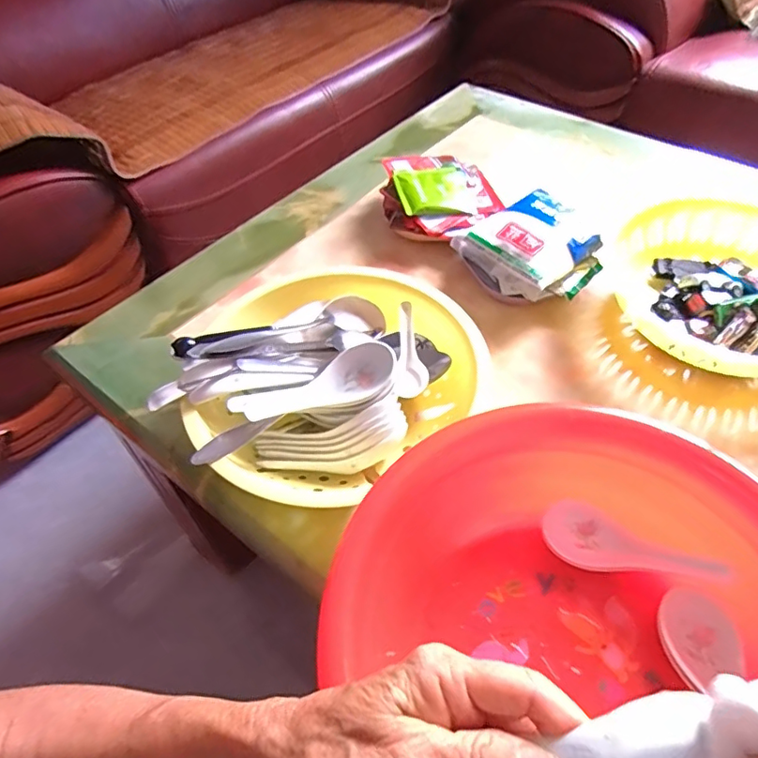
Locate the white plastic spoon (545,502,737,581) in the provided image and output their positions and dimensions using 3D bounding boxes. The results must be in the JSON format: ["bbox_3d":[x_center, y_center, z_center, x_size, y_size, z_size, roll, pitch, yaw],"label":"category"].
[{"bbox_3d":[0.180,0.120,0.398,0.118,0.029,0.040,9,49,34],"label":"white plastic spoon"}]

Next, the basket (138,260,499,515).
[{"bbox_3d":[-0.049,-0.009,0.498,0.254,0.081,0.210,-31,56,-21],"label":"basket"}]

